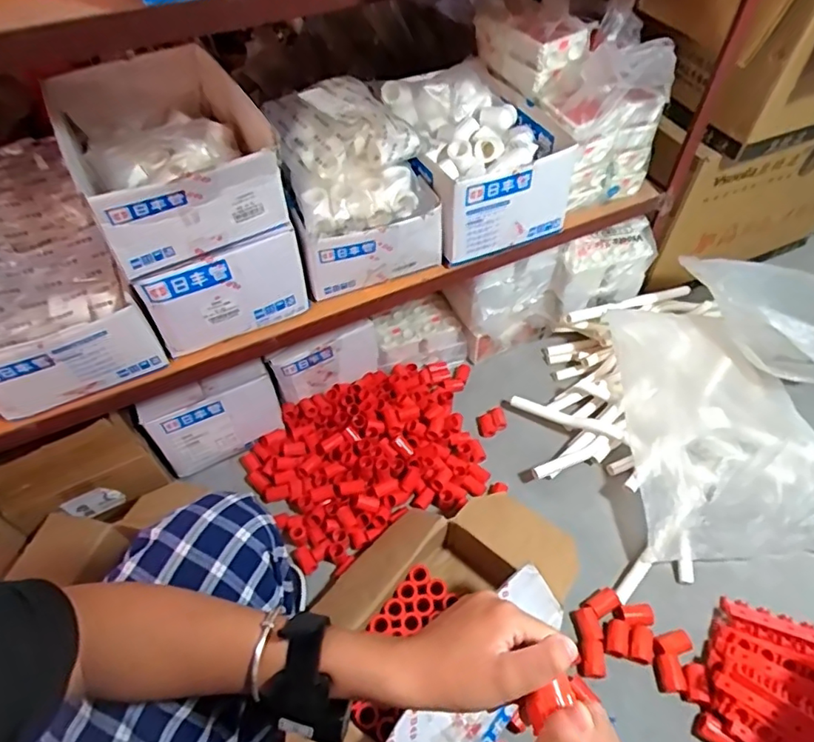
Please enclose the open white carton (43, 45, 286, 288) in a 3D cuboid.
[{"bbox_3d":[-0.294,-0.281,0.682,0.227,0.114,0.342,-19,54,-14],"label":"open white carton"}]

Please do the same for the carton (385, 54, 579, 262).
[{"bbox_3d":[0.103,-0.337,0.869,0.226,0.150,0.287,-16,53,-12],"label":"carton"}]

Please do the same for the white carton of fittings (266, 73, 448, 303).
[{"bbox_3d":[-0.069,-0.255,0.770,0.186,0.212,0.180,-16,53,-12],"label":"white carton of fittings"}]

